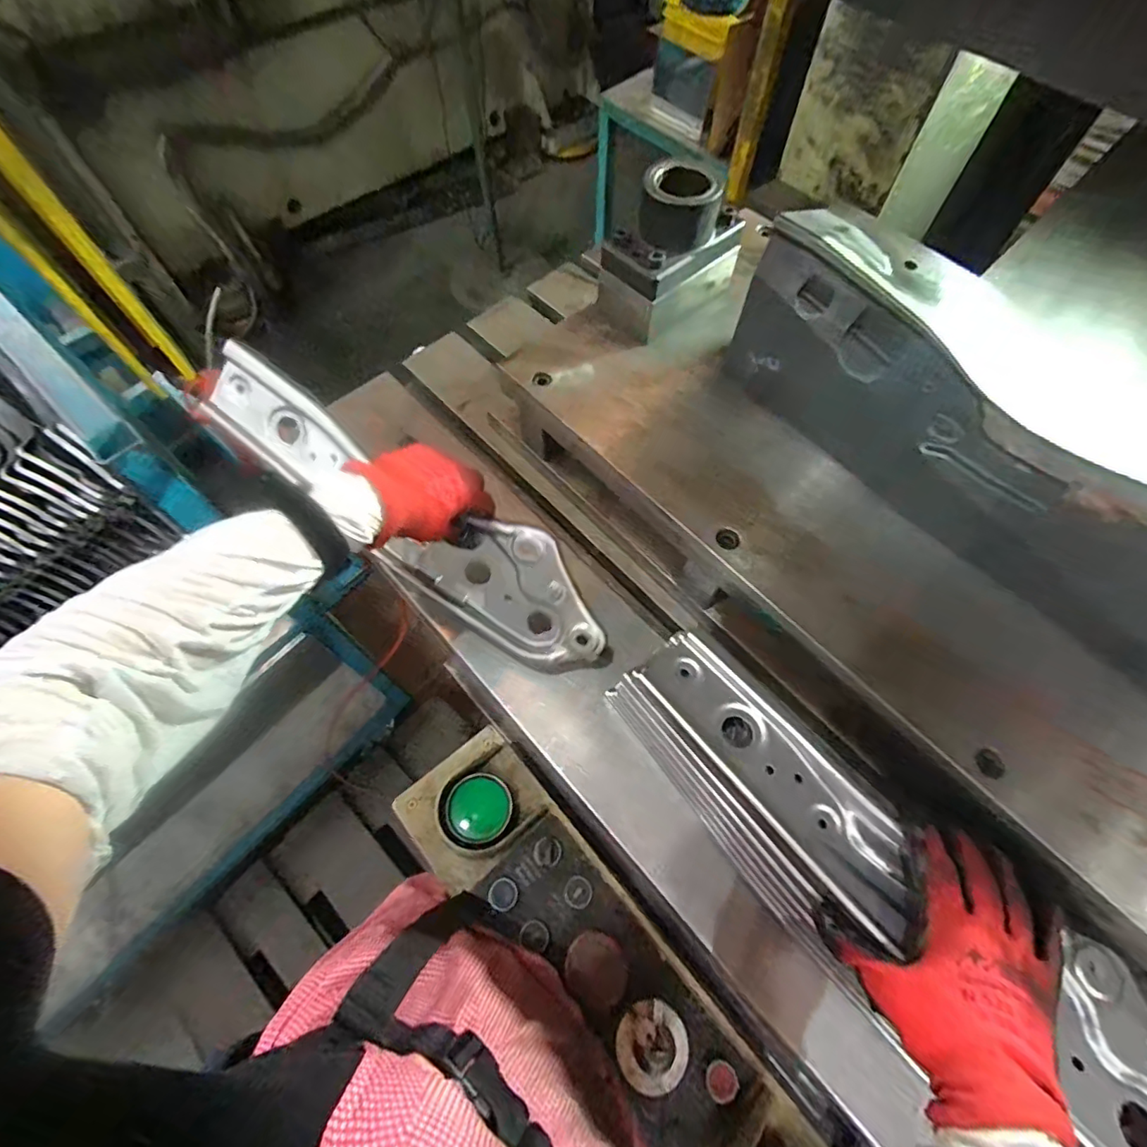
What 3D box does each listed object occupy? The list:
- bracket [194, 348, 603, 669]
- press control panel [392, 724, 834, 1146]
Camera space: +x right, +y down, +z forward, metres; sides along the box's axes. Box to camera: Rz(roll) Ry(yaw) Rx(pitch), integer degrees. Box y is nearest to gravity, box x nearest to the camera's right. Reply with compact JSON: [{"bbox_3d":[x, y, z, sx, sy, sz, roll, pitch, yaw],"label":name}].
[{"bbox_3d":[-0.163,-0.053,0.522,0.442,0.031,0.116,34,111,1],"label":"bracket"},{"bbox_3d":[0.026,0.404,0.549,0.143,0.084,0.538,-38,70,-17],"label":"press control panel"}]

